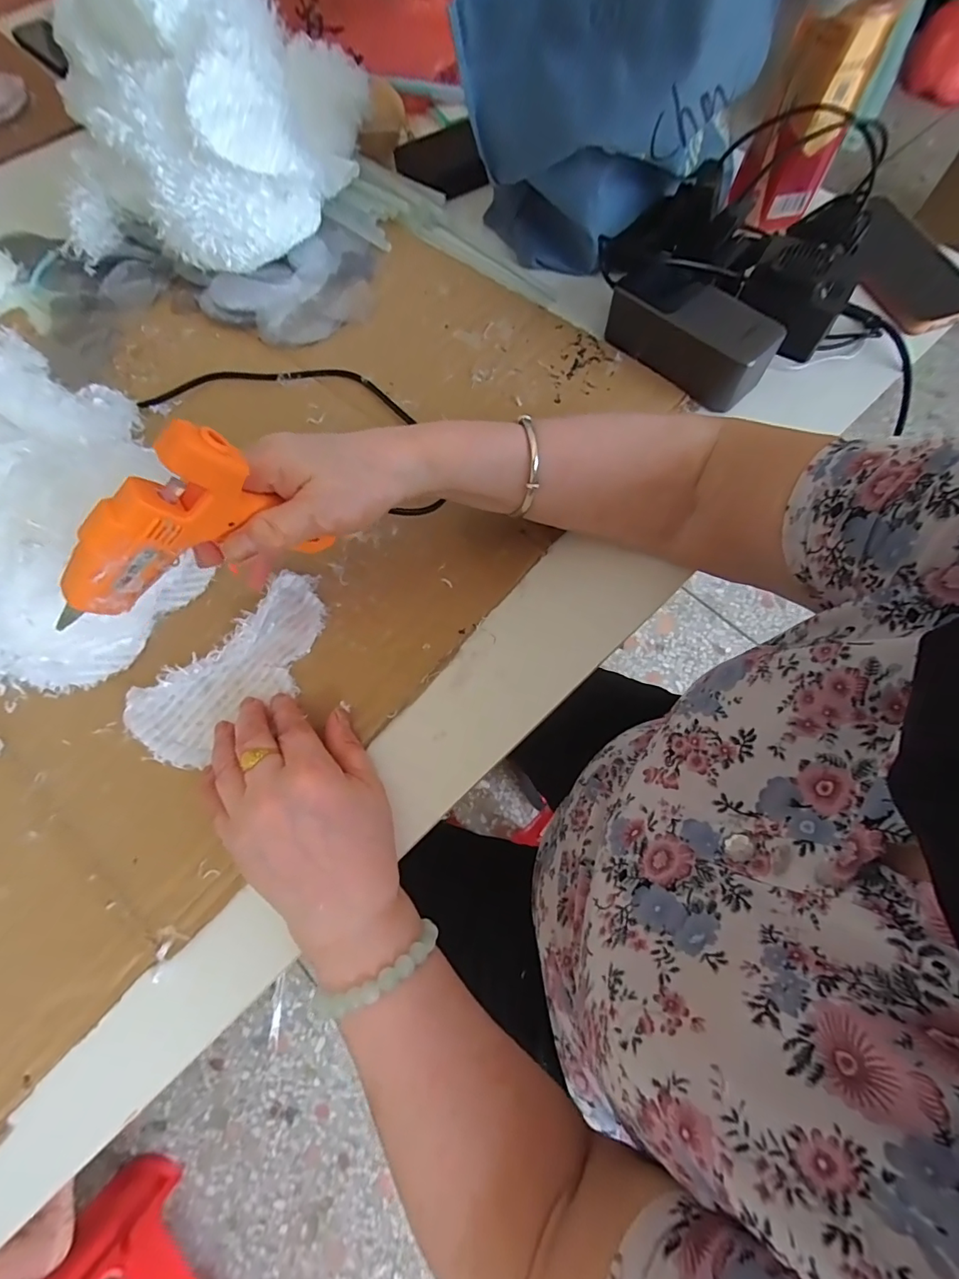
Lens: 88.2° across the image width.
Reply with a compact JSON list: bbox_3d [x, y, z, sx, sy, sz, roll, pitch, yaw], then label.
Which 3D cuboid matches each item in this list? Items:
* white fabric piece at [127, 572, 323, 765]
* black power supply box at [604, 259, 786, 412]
[{"bbox_3d":[-0.160,0.019,0.331,0.066,0.010,0.144,41,77,14],"label":"white fabric piece"},{"bbox_3d":[0.167,-0.243,0.392,0.062,0.047,0.132,-43,75,-12],"label":"black power supply box"}]

